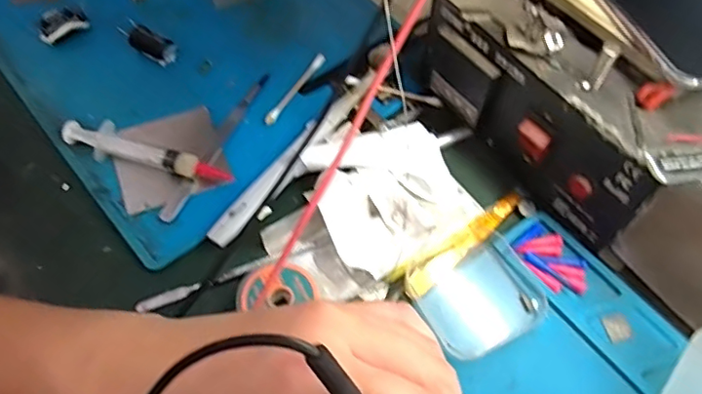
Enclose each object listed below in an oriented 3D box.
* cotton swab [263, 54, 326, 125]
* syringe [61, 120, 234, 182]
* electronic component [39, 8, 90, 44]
[{"bbox_3d":[-0.038,-0.078,0.395,0.008,0.004,0.074,25,63,15],"label":"cotton swab"},{"bbox_3d":[-0.129,-0.027,0.355,0.110,0.015,0.020,15,61,9],"label":"syringe"},{"bbox_3d":[-0.214,-0.128,0.418,0.034,0.015,0.020,-34,65,-17],"label":"electronic component"}]

